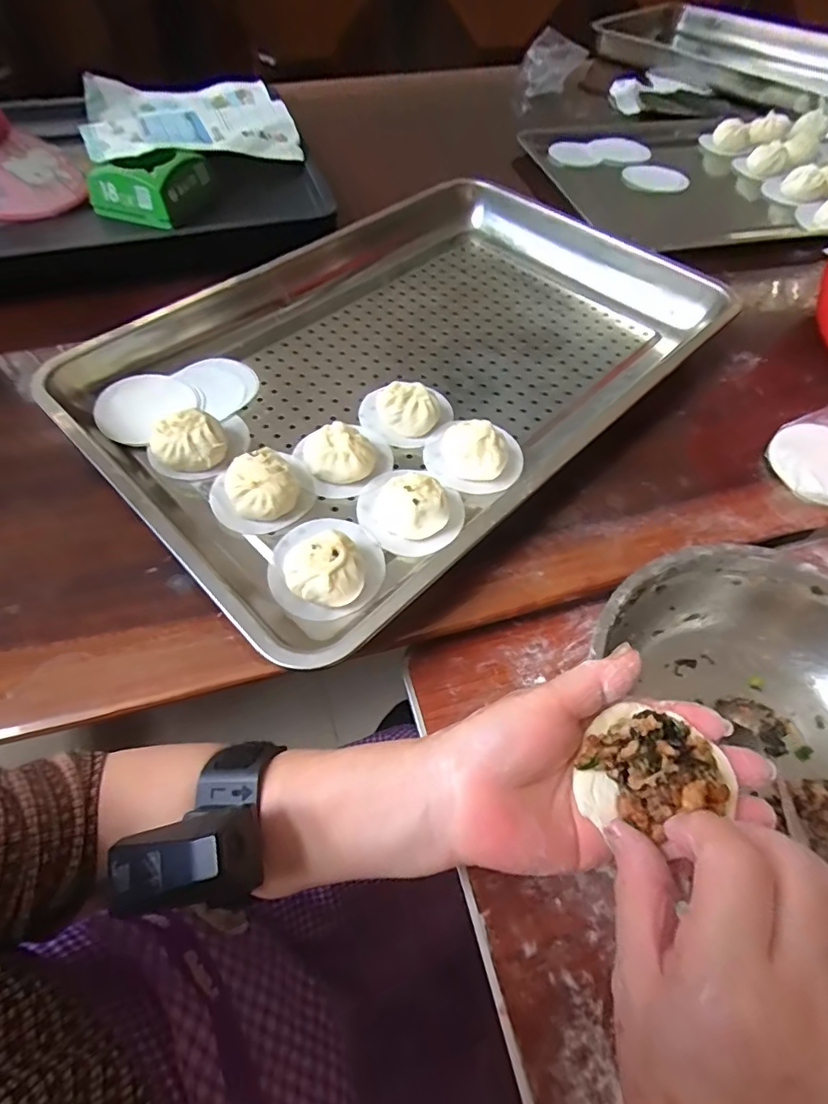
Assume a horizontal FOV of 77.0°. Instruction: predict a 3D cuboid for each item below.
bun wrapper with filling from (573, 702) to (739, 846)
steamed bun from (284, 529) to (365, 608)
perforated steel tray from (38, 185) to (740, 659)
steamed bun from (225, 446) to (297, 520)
[{"bbox_3d":[0.107,0.096,0.235,0.063,0.027,0.052,-19,63,-15],"label":"bun wrapper with filling"},{"bbox_3d":[-0.063,0.015,0.372,0.052,0.037,0.046,-20,60,-15],"label":"steamed bun"},{"bbox_3d":[0.011,-0.182,0.494,0.561,0.053,0.371,-39,69,-23],"label":"perforated steel tray"},{"bbox_3d":[-0.120,-0.051,0.412,0.050,0.033,0.050,2,59,-3],"label":"steamed bun"}]

